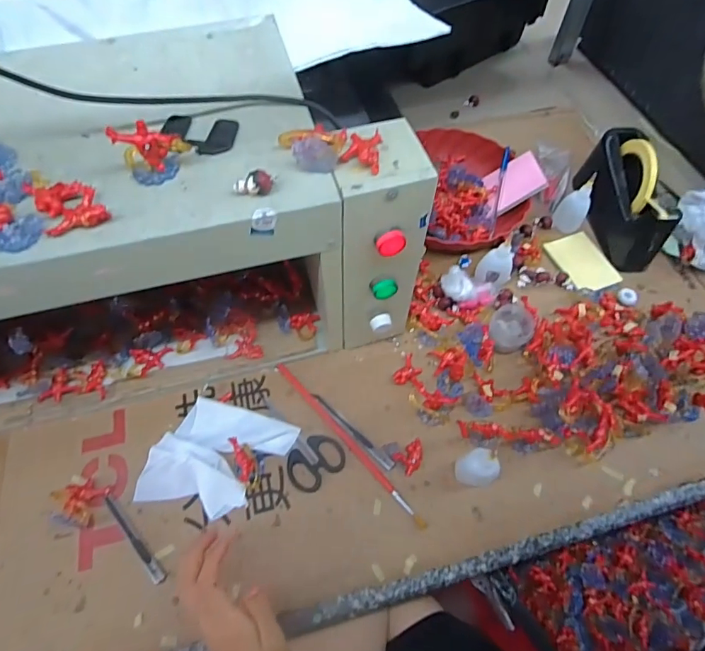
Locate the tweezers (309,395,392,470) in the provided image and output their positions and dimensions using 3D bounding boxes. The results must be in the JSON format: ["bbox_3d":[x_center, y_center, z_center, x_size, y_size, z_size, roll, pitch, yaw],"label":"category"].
[{"bbox_3d":[-0.001,0.128,0.554,0.129,0.004,0.012,40,68,19],"label":"tweezers"}]

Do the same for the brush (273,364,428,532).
[{"bbox_3d":[-0.008,0.137,0.548,0.010,0.006,0.261,-38,68,-19],"label":"brush"}]

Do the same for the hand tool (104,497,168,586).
[{"bbox_3d":[-0.239,0.232,0.496,0.012,0.006,0.112,-40,68,-19],"label":"hand tool"}]

